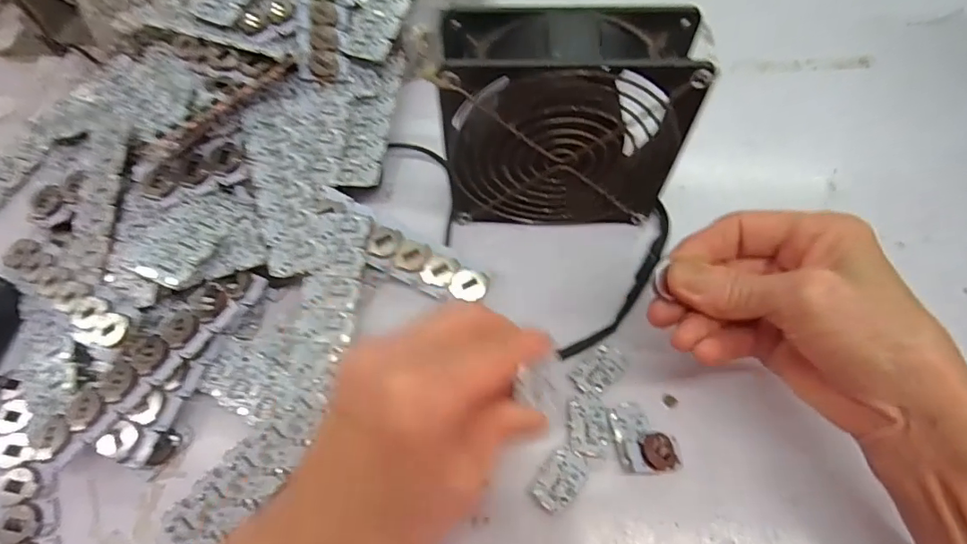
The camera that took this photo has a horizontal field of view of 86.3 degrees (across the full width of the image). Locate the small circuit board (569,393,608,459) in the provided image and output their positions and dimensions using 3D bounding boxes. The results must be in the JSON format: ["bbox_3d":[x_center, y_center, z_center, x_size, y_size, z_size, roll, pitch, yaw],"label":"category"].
[{"bbox_3d":[0.052,0.074,0.253,0.018,0.004,0.030,4,63,3],"label":"small circuit board"}]

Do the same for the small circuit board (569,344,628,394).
[{"bbox_3d":[0.060,0.050,0.266,0.030,0.004,0.018,-38,69,-17],"label":"small circuit board"}]

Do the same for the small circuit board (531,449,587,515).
[{"bbox_3d":[0.036,0.098,0.243,0.019,0.005,0.028,30,67,15],"label":"small circuit board"}]

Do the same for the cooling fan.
[{"bbox_3d":[0.040,-0.074,0.269,0.122,0.115,0.045,1,63,1],"label":"cooling fan"}]

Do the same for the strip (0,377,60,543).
[{"bbox_3d":[-0.223,0.095,0.248,0.025,0.004,0.104,-22,65,-10],"label":"strip"}]

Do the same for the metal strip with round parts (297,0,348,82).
[{"bbox_3d":[-0.105,-0.174,0.333,0.029,0.005,0.109,-5,77,-5],"label":"metal strip with round parts"}]

